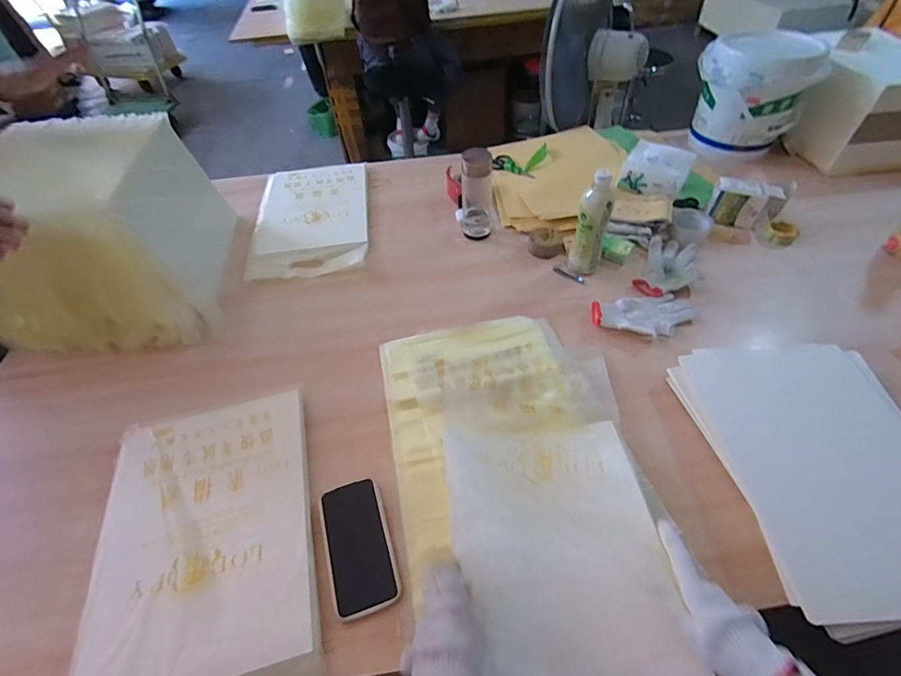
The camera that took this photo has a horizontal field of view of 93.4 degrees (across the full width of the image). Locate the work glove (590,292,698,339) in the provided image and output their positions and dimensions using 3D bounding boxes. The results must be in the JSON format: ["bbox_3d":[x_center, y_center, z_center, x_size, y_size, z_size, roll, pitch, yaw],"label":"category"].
[{"bbox_3d":[0.369,-0.042,0.804,0.197,0.022,0.099,-5,52,-1],"label":"work glove"}]

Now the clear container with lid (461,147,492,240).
[{"bbox_3d":[0.060,-0.325,0.949,0.066,0.183,0.061,0,52,3],"label":"clear container with lid"}]

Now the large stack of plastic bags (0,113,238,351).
[{"bbox_3d":[-0.680,-0.212,0.831,0.379,0.255,0.430,-8,50,-3],"label":"large stack of plastic bags"}]

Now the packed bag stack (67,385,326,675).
[{"bbox_3d":[-0.326,0.281,0.563,0.281,0.033,0.439,-17,53,-9],"label":"packed bag stack"}]

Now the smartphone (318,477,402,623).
[{"bbox_3d":[-0.124,0.277,0.571,0.084,0.013,0.162,-17,53,-10],"label":"smartphone"}]

